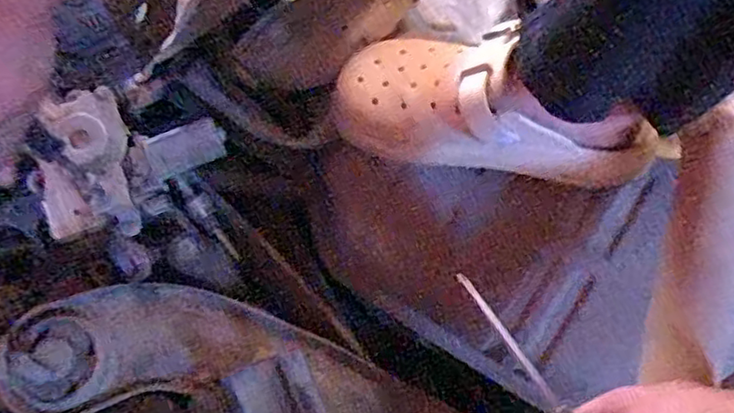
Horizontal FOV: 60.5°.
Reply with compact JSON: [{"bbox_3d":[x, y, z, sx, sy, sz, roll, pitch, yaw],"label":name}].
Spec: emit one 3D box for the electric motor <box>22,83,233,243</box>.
[{"bbox_3d":[-0.224,-0.050,0.564,0.161,0.051,0.120,-38,71,-20],"label":"electric motor"}]

